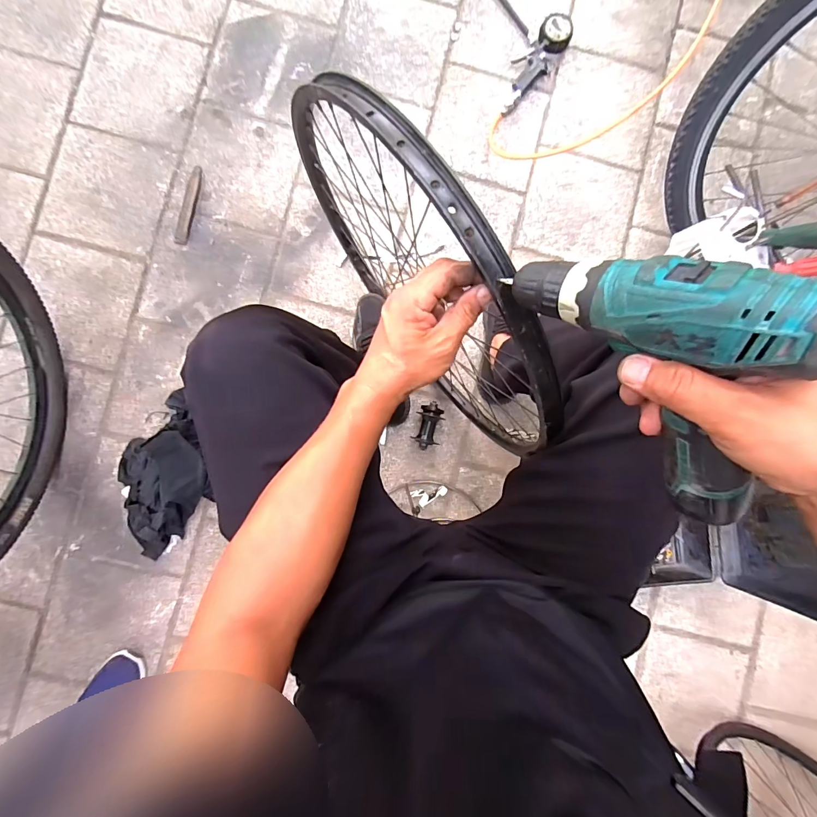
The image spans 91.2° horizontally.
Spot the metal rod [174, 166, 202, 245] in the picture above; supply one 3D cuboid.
[{"bbox_3d":[-0.460,-0.427,0.842,0.022,0.009,0.169,11,89,-4],"label":"metal rod"}]

